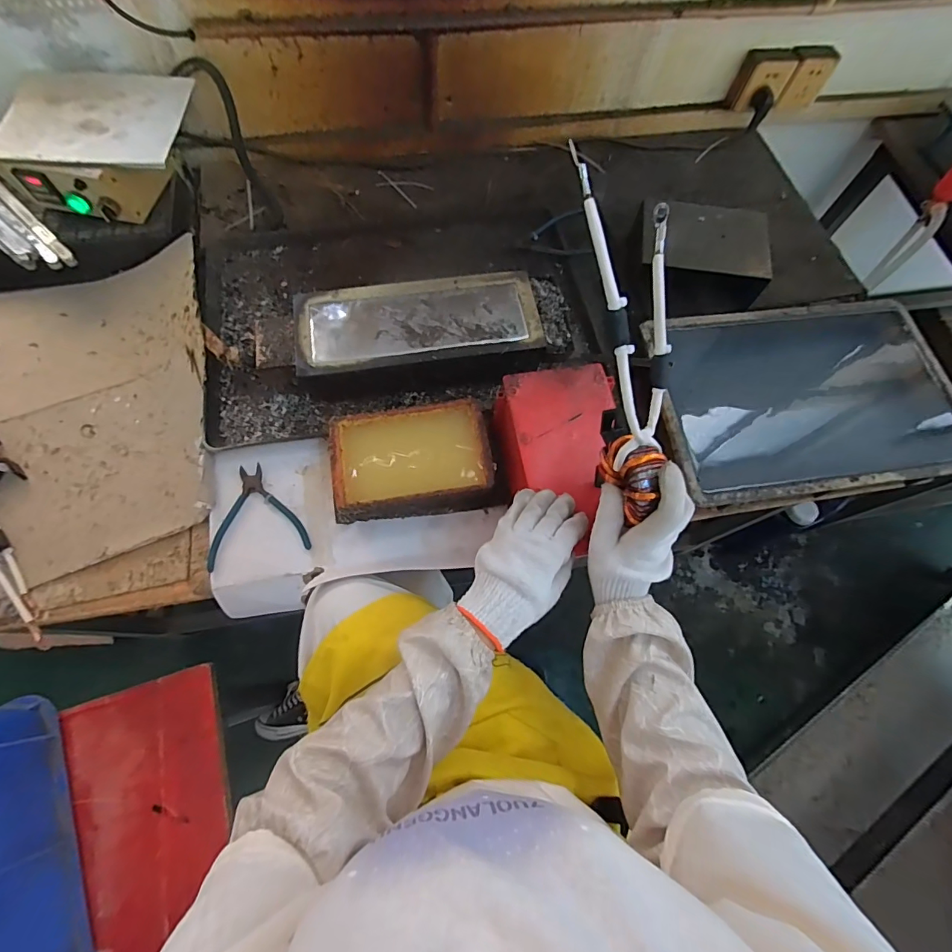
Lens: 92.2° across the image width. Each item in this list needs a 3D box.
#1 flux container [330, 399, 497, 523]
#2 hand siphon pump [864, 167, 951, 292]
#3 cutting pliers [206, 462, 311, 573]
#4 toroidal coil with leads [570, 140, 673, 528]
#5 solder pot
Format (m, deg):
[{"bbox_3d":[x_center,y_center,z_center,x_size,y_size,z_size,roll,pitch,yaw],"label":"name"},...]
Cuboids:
[{"bbox_3d":[-0.084,-0.020,0.616,0.200,0.063,0.139,-7,69,-5],"label":"flux container"},{"bbox_3d":[0.913,-0.518,0.934,0.048,0.252,0.105,26,69,8],"label":"hand siphon pump"},{"bbox_3d":[-0.295,0.047,0.609,0.128,0.006,0.131,-13,69,-7],"label":"cutting pliers"},{"bbox_3d":[0.141,-0.104,0.398,0.077,0.281,0.068,-18,25,-9],"label":"toroidal coil with leads"},{"bbox_3d":[-0.082,-0.204,0.678,0.332,0.086,0.148,-7,69,-5],"label":"solder pot"}]

